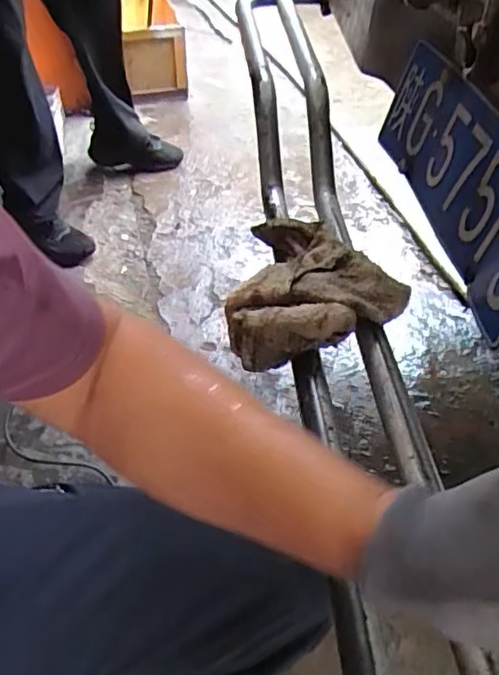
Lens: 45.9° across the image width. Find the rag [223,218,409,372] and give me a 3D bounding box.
[{"bbox_3d":[0.078,-0.059,0.649,0.178,0.064,0.226,5,45,8],"label":"rag"}]

